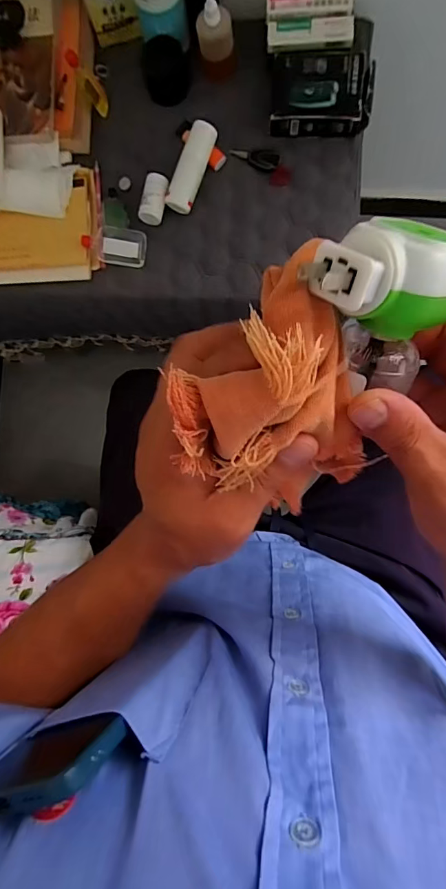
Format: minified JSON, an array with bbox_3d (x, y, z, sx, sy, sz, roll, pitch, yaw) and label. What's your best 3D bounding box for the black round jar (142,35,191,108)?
[{"bbox_3d":[-0.080,-0.531,0.626,0.068,0.051,0.062,-15,89,4],"label":"black round jar"}]

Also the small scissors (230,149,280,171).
[{"bbox_3d":[0.046,-0.411,0.632,0.069,0.009,0.026,6,90,4],"label":"small scissors"}]

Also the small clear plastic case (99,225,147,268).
[{"bbox_3d":[-0.148,-0.292,0.643,0.066,0.013,0.051,10,90,4],"label":"small clear plastic case"}]

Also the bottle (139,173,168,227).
[{"bbox_3d":[-0.099,-0.354,0.636,0.032,0.027,0.070,14,90,4],"label":"bottle"}]

